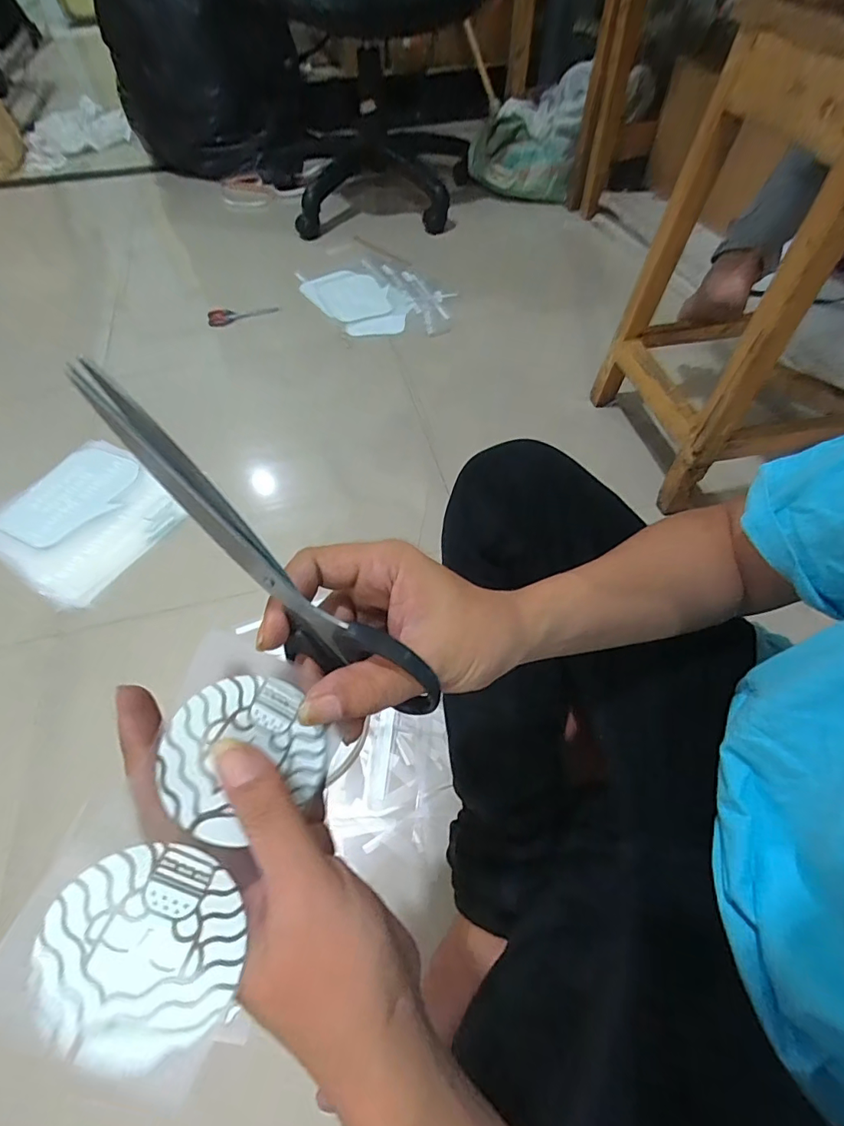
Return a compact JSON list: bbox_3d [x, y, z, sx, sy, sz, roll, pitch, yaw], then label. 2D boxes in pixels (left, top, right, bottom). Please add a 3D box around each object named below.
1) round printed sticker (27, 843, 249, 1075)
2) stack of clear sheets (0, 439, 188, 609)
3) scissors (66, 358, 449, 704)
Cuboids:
[{"bbox_3d":[-0.100,0.140,0.178,0.067,0.007,0.061,3,76,-13],"label":"round printed sticker"},{"bbox_3d":[-0.536,-0.077,0.803,0.266,0.030,0.251,28,61,19],"label":"stack of clear sheets"},{"bbox_3d":[-0.063,0.008,0.217,0.054,0.200,0.019,-3,45,46],"label":"scissors"}]

